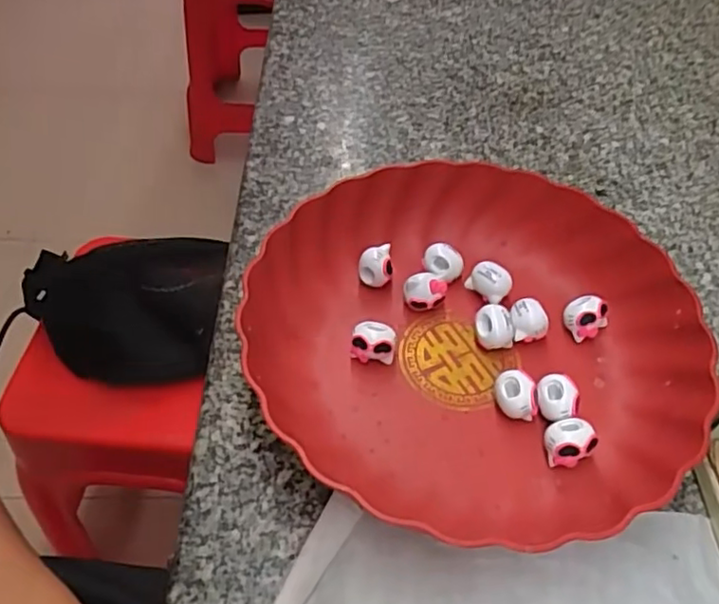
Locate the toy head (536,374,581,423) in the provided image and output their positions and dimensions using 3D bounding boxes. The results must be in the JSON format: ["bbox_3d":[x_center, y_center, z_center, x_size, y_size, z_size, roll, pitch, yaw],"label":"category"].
[{"bbox_3d":[0.106,0.053,0.336,0.019,0.019,0.025,-12,52,-12],"label":"toy head"}]

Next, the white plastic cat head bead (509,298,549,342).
[{"bbox_3d":[0.100,0.013,0.371,0.021,0.022,0.020,0,50,-3],"label":"white plastic cat head bead"}]

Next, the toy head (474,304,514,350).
[{"bbox_3d":[0.079,0.016,0.368,0.022,0.022,0.019,-1,50,-4],"label":"toy head"}]

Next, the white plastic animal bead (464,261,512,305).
[{"bbox_3d":[0.082,-0.011,0.390,0.017,0.024,0.025,-33,59,-26],"label":"white plastic animal bead"}]

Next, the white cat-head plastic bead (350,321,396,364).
[{"bbox_3d":[0.008,0.025,0.358,0.024,0.024,0.016,3,50,0],"label":"white cat-head plastic bead"}]

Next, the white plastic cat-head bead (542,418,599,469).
[{"bbox_3d":[0.107,0.072,0.322,0.024,0.020,0.020,-6,51,-8],"label":"white plastic cat-head bead"}]

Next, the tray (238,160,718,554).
[{"bbox_3d":[0.060,0.015,0.355,0.244,0.049,0.234,14,51,9],"label":"tray"}]

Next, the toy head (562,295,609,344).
[{"bbox_3d":[0.136,0.009,0.374,0.022,0.019,0.022,1,50,-2],"label":"toy head"}]

